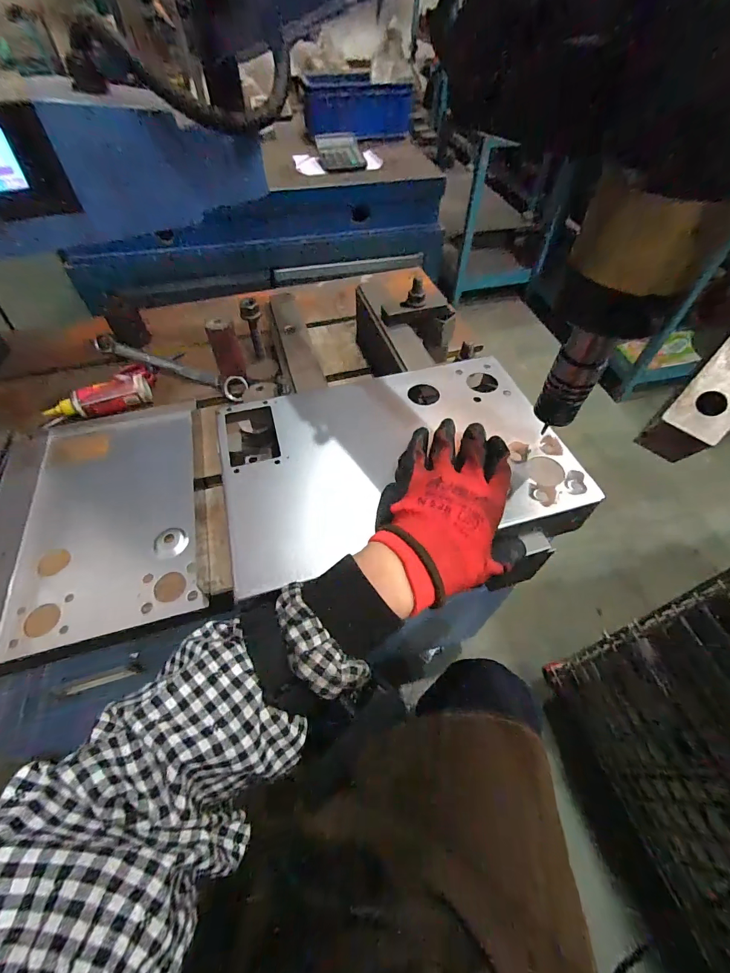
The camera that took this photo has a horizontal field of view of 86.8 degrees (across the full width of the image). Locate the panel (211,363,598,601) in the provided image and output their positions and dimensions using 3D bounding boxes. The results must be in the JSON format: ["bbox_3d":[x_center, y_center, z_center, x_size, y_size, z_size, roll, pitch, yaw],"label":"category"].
[{"bbox_3d":[0.026,-0.034,0.352,0.299,0.009,0.192,-13,55,-8],"label":"panel"}]

